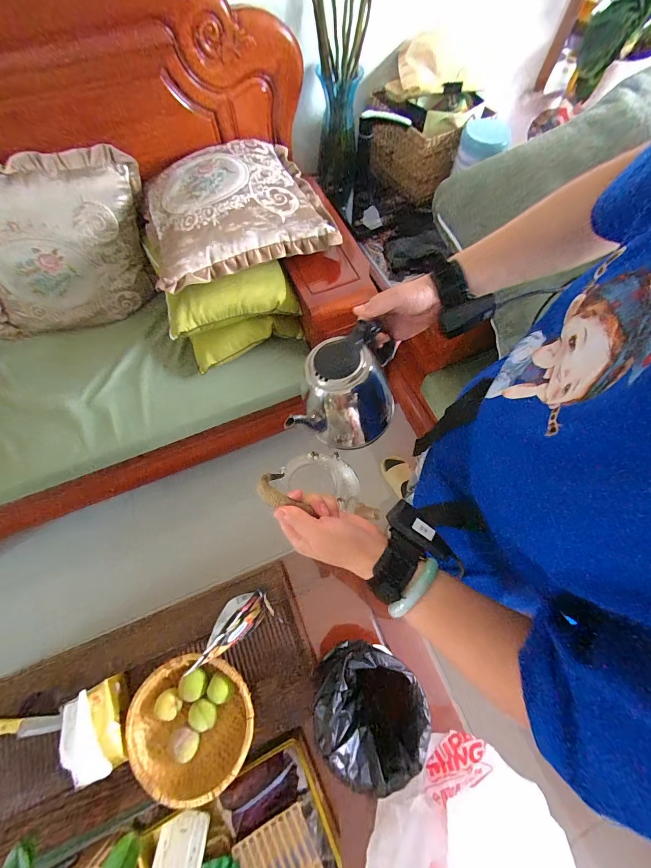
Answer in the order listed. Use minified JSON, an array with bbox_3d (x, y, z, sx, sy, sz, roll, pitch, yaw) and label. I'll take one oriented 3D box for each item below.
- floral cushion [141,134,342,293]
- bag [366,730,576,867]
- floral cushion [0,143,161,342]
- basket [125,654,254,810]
[{"bbox_3d":[-0.240,-0.594,0.881,0.456,0.100,0.390,-25,70,-10],"label":"floral cushion"},{"bbox_3d":[0.204,0.620,0.493,0.276,0.232,0.165,-40,73,-15],"label":"bag"},{"bbox_3d":[-0.743,-0.510,0.950,0.486,0.450,0.150,-16,46,-20],"label":"floral cushion"},{"bbox_3d":[-0.240,0.518,0.618,0.219,0.070,0.198,28,70,11],"label":"basket"}]

